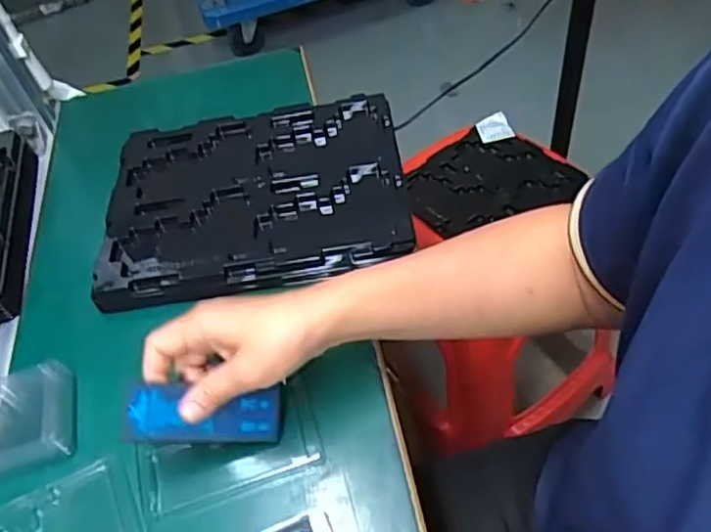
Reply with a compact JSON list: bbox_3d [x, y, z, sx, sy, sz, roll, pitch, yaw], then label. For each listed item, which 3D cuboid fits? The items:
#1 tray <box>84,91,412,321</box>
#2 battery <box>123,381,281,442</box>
[{"bbox_3d":[-0.094,-0.069,0.608,0.276,0.031,0.214,-7,52,0],"label":"tray"},{"bbox_3d":[-0.102,0.101,0.438,0.102,0.007,0.037,6,79,-21],"label":"battery"}]

